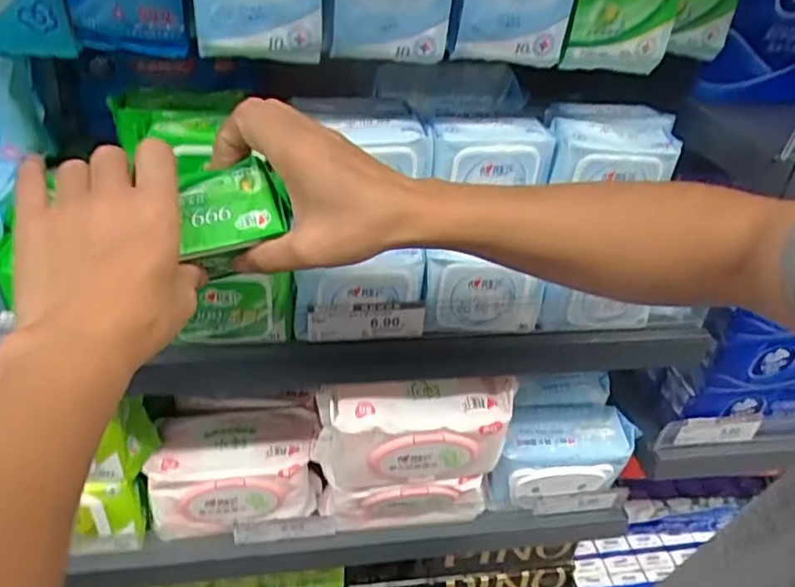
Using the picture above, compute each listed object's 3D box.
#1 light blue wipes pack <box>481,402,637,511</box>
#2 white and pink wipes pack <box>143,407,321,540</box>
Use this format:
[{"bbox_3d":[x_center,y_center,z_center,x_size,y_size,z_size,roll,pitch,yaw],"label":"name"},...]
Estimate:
[{"bbox_3d":[0.182,0.187,0.746,0.167,0.095,0.083,-1,35,-9],"label":"light blue wipes pack"},{"bbox_3d":[-0.178,0.192,0.698,0.177,0.098,0.092,-2,35,-11],"label":"white and pink wipes pack"}]

